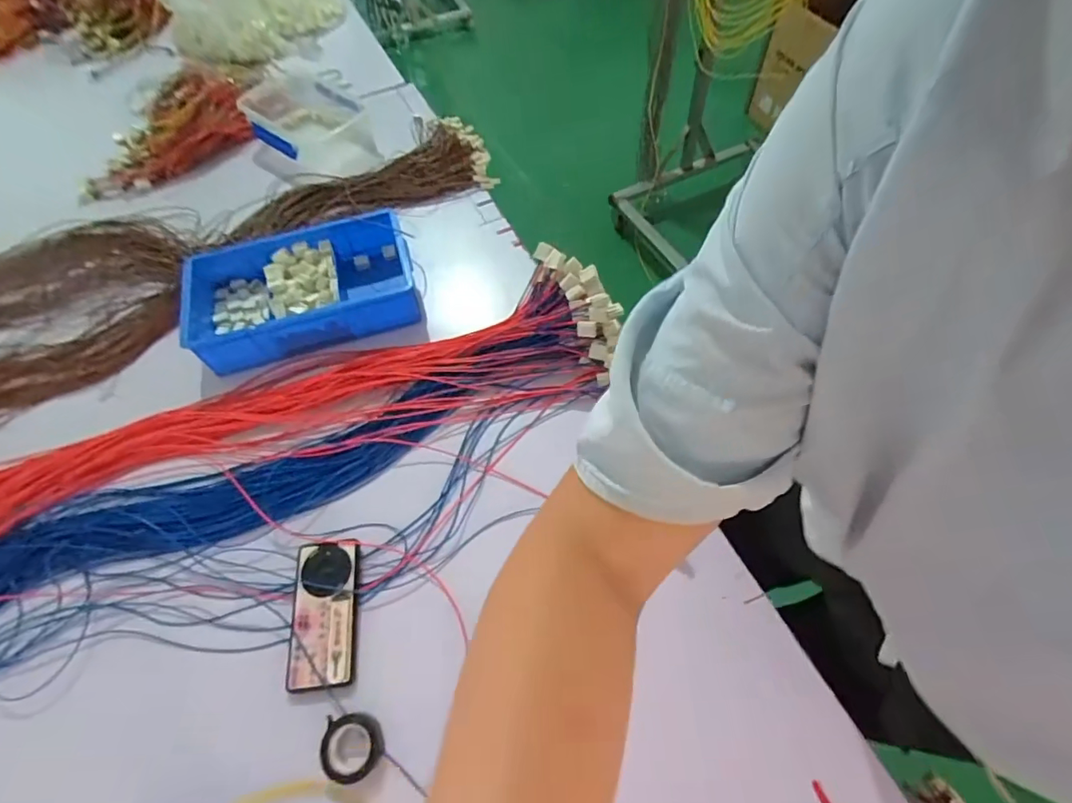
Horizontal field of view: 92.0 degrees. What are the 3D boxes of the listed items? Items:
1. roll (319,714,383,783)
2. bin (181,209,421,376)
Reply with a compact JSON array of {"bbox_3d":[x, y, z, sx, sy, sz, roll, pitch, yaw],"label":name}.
[{"bbox_3d":[-0.195,0.365,0.546,0.062,0.021,0.060,-1,59,2],"label":"roll"},{"bbox_3d":[-0.377,-0.183,0.828,0.344,0.074,0.200,-15,59,-6],"label":"bin"}]

